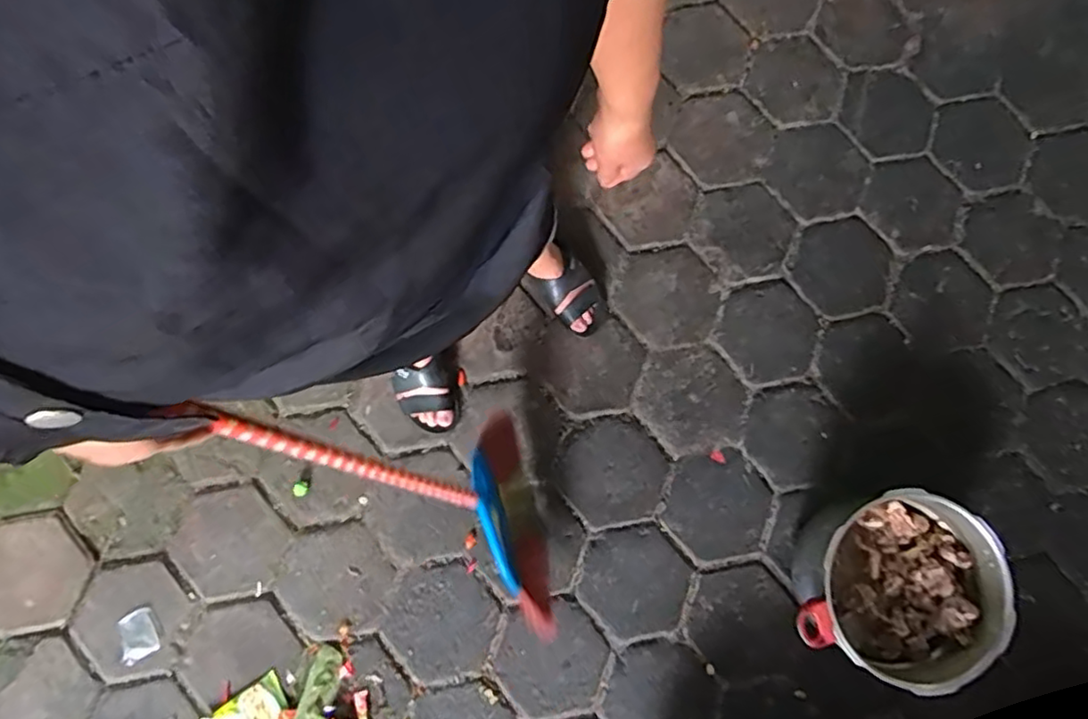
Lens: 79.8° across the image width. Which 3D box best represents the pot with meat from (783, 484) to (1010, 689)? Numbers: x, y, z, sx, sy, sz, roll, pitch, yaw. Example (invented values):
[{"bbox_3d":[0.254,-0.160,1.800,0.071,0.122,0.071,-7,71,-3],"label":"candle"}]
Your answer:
[{"bbox_3d":[0.563,0.361,1.061,0.285,0.213,0.278,0,79,-1],"label":"pot with meat"}]

